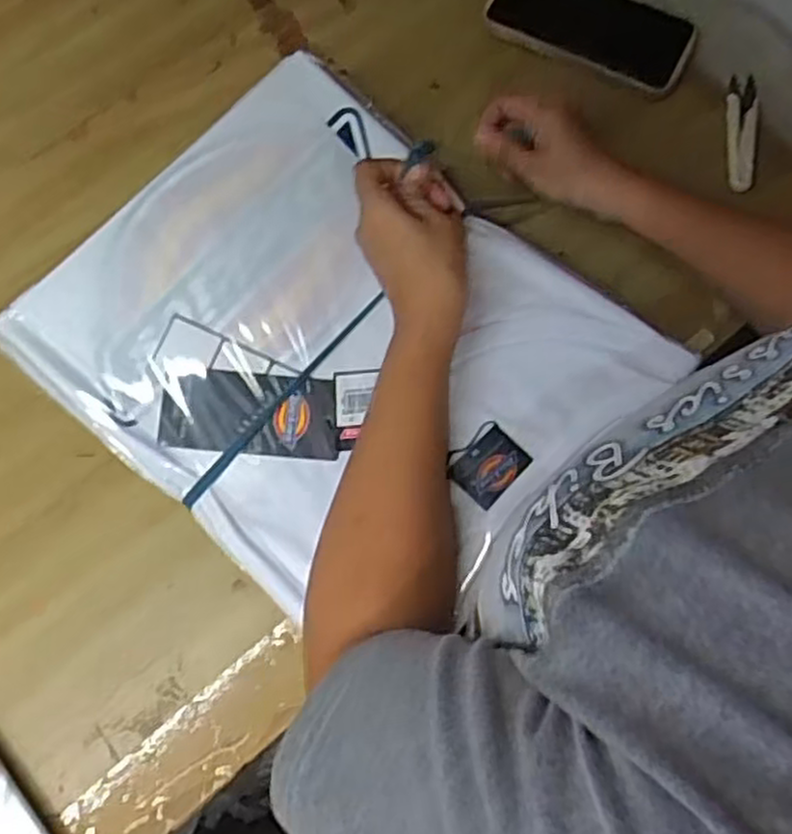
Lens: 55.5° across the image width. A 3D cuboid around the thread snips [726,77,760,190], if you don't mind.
[{"bbox_3d":[0.263,-0.214,0.568,0.021,0.007,0.101,6,74,0],"label":"thread snips"}]

